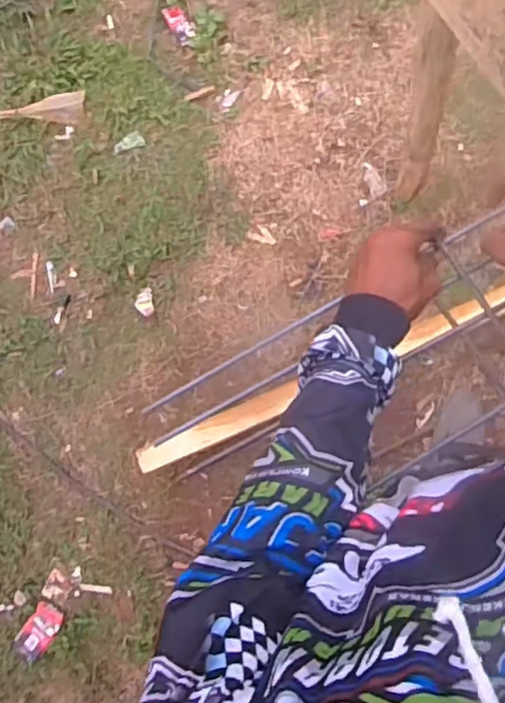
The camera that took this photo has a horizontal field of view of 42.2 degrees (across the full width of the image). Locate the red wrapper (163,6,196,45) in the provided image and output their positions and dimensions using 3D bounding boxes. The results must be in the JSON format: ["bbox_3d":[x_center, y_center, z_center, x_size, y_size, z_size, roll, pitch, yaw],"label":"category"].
[{"bbox_3d":[-0.186,-0.838,1.674,0.053,0.021,0.094,-39,83,2],"label":"red wrapper"}]

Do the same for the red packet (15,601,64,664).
[{"bbox_3d":[-0.477,0.627,1.464,0.072,0.015,0.125,32,87,9],"label":"red packet"}]

